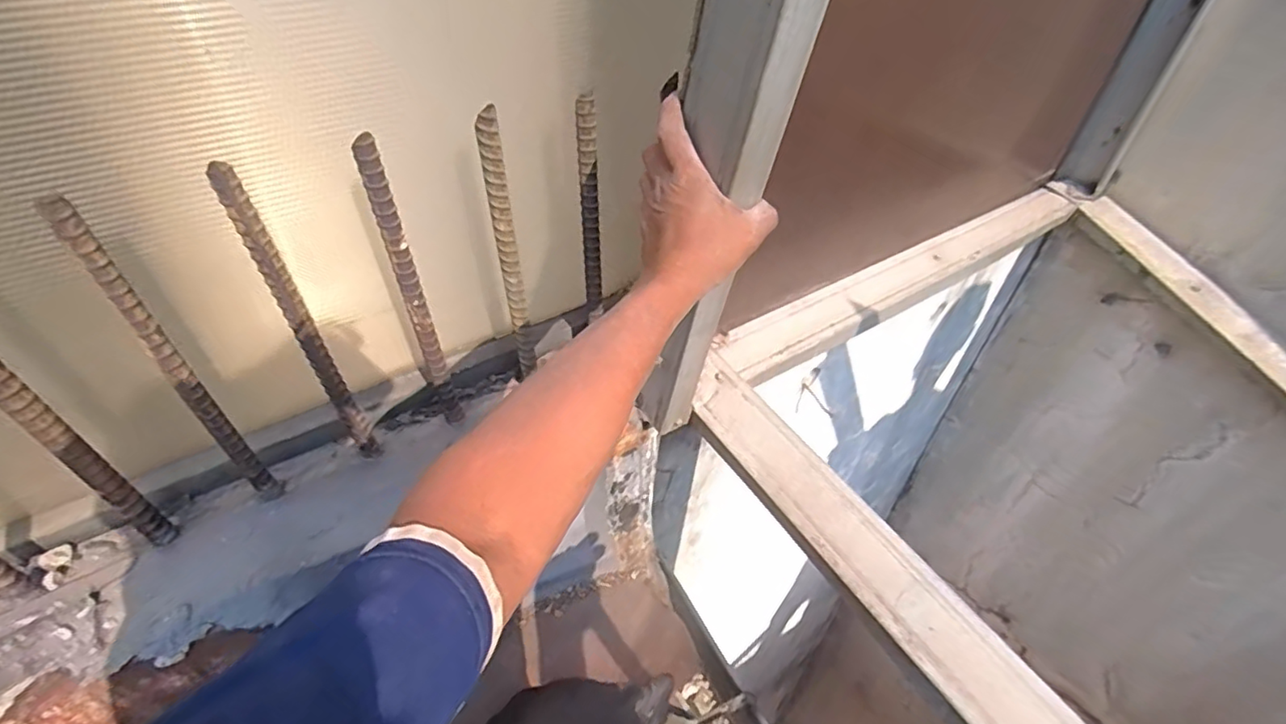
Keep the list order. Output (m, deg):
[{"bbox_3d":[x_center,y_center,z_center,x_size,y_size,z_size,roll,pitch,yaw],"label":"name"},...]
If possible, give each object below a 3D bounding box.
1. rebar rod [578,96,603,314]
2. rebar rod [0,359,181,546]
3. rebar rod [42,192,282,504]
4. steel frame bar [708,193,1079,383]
[{"bbox_3d":[-0.055,-0.159,0.643,0.018,0.240,0.015,1,44,-1],"label":"rebar rod"},{"bbox_3d":[-0.458,0.059,0.474,0.017,0.347,0.025,23,48,20],"label":"rebar rod"},{"bbox_3d":[-0.382,0.020,0.512,0.018,0.346,0.017,-35,53,-30],"label":"rebar rod"},{"bbox_3d":[0.443,-0.139,0.950,0.810,0.052,0.087,-25,50,-25],"label":"steel frame bar"}]

